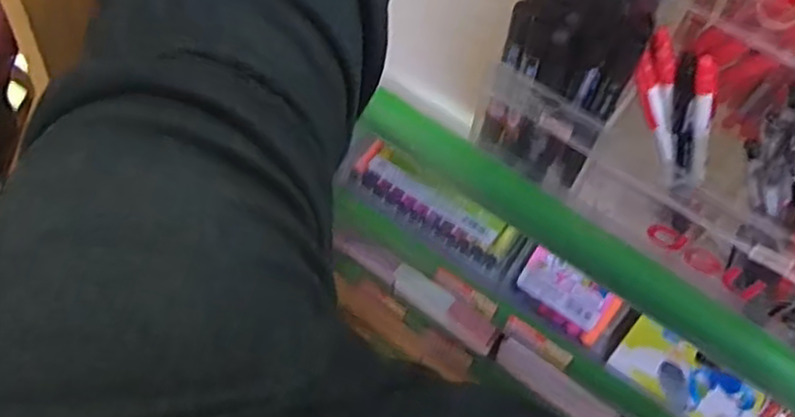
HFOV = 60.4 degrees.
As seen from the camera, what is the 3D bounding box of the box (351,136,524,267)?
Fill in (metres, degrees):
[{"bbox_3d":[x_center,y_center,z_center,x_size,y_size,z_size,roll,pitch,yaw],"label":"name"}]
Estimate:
[{"bbox_3d":[0.036,-0.006,0.686,0.175,0.022,0.049,36,71,12],"label":"box"}]

